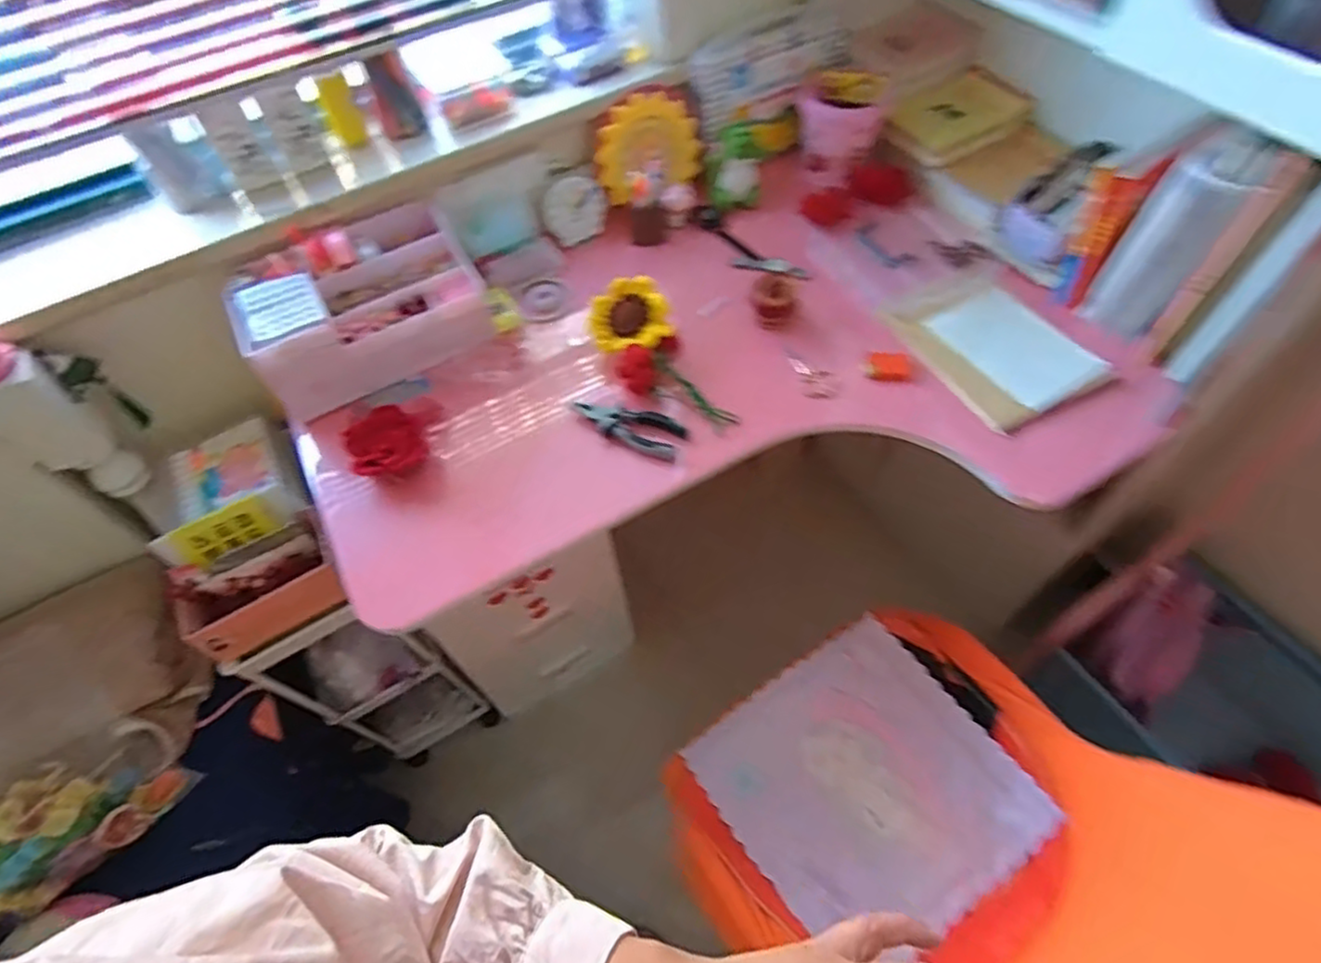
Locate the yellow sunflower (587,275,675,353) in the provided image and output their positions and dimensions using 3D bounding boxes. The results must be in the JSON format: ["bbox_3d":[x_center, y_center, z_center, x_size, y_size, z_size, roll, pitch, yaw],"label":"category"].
[{"bbox_3d":[-0.042,-0.218,0.895,0.103,0.028,0.102,-19,77,14],"label":"yellow sunflower"}]

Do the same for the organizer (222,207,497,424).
[{"bbox_3d":[-0.394,-0.235,0.914,0.292,0.139,0.179,-26,57,-13],"label":"organizer"}]

